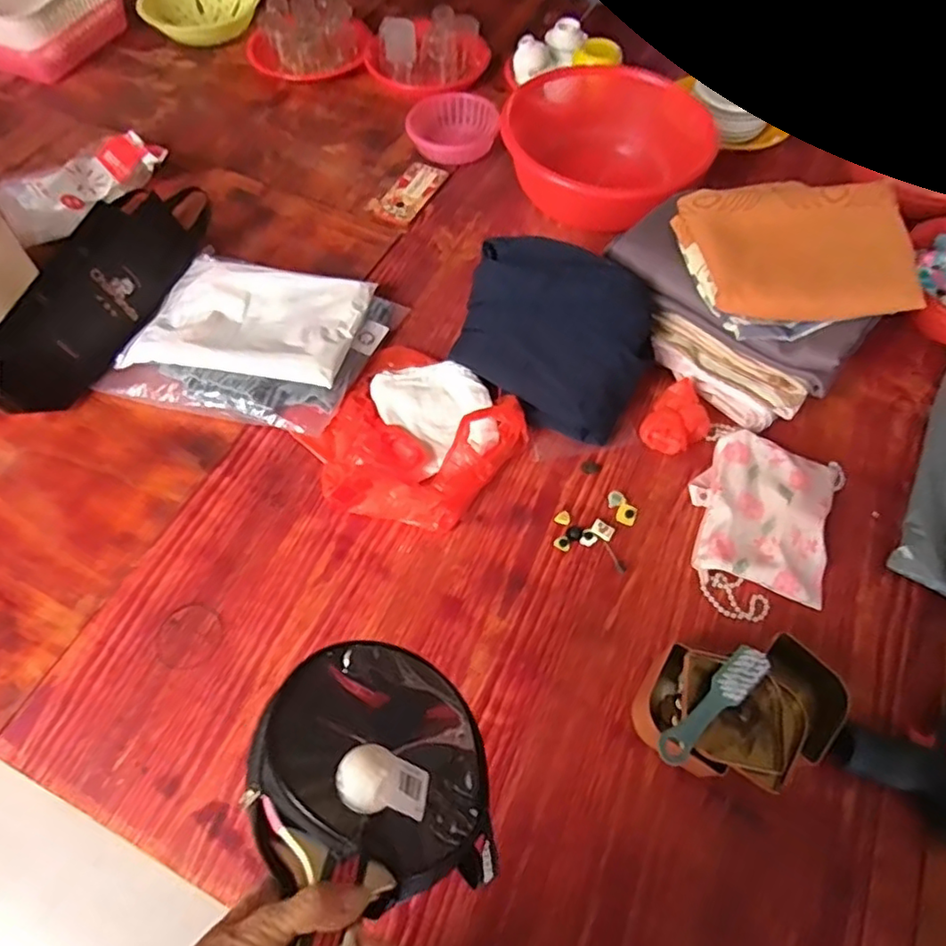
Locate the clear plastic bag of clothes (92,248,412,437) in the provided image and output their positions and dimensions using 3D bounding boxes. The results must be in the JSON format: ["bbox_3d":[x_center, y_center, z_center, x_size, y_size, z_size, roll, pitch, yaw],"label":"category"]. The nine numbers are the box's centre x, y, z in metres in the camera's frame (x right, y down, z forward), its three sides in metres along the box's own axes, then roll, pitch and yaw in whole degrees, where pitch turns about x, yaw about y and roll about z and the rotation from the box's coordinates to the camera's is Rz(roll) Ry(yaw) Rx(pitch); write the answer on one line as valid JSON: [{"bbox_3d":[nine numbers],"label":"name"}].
[{"bbox_3d":[-0.321,-0.198,0.880,0.356,0.050,0.285,17,59,11],"label":"clear plastic bag of clothes"}]

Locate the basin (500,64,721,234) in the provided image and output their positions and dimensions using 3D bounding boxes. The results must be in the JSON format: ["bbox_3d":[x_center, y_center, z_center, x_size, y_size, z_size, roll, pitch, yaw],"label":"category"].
[{"bbox_3d":[0.222,-0.591,1.107,0.358,0.120,0.358,0,62,-1],"label":"basin"}]

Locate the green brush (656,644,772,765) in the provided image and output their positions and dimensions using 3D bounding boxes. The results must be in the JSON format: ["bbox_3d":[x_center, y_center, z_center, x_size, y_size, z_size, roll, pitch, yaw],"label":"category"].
[{"bbox_3d":[0.234,0.223,0.597,0.146,0.018,0.032,-37,68,-19],"label":"green brush"}]

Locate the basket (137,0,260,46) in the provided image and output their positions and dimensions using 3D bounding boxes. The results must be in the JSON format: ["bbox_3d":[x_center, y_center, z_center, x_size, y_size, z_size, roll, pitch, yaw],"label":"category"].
[{"bbox_3d":[-0.609,-1.042,1.380,0.264,0.069,0.192,-3,61,-2],"label":"basket"}]

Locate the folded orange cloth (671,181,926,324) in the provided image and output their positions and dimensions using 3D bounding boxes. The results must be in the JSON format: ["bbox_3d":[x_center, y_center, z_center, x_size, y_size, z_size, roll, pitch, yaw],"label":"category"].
[{"bbox_3d":[0.411,-0.296,0.785,0.246,0.063,0.231,-2,61,-2],"label":"folded orange cloth"}]

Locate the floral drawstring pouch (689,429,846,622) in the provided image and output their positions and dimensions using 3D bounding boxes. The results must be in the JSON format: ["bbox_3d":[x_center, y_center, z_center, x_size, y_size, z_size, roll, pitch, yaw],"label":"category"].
[{"bbox_3d":[0.359,0.062,0.764,0.171,0.040,0.245,20,64,9],"label":"floral drawstring pouch"}]

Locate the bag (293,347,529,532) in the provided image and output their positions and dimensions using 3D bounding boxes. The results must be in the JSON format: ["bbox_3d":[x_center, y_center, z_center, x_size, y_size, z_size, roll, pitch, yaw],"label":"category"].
[{"bbox_3d":[-0.088,-0.051,0.804,0.248,0.059,0.258,36,67,16],"label":"bag"}]

